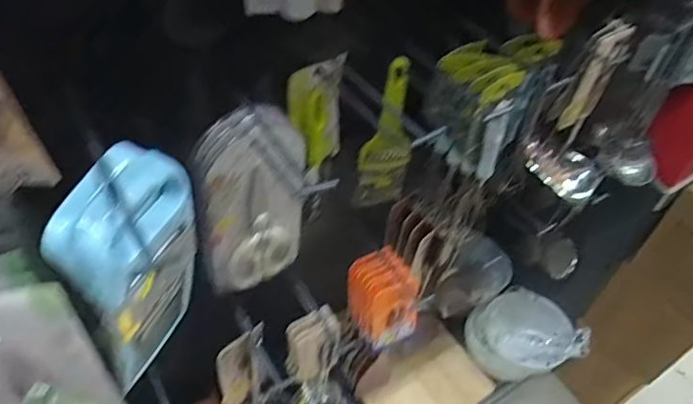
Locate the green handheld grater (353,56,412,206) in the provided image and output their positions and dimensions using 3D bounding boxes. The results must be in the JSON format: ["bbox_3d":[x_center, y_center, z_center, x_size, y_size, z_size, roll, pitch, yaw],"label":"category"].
[{"bbox_3d":[0.053,-0.077,0.721,0.062,0.257,0.035,17,50,9],"label":"green handheld grater"}]

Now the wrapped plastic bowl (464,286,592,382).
[{"bbox_3d":[0.435,0.320,1.349,0.283,0.101,0.193,-27,56,20],"label":"wrapped plastic bowl"}]

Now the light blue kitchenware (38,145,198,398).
[{"bbox_3d":[-0.206,0.058,0.533,0.067,0.218,0.137,16,50,8],"label":"light blue kitchenware"}]

